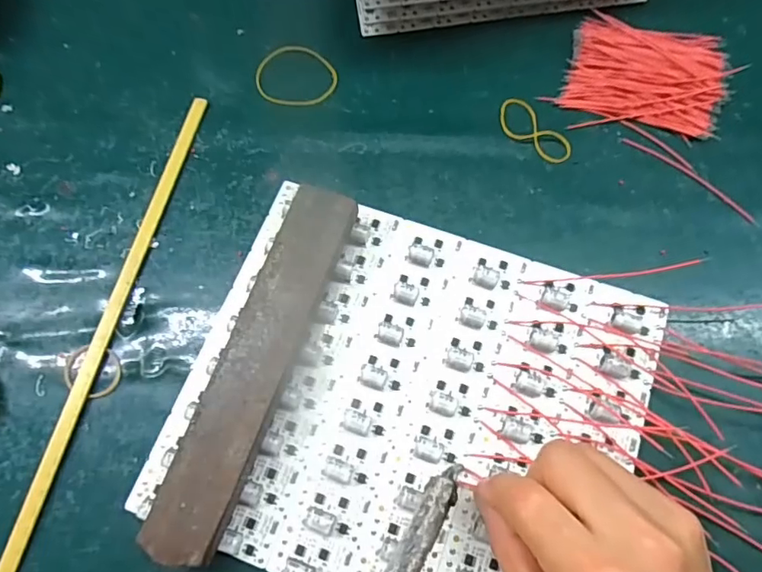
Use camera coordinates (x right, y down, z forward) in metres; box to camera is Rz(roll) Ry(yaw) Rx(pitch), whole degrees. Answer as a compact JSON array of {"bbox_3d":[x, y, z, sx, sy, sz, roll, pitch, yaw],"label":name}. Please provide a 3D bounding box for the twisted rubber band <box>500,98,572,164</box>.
[{"bbox_3d":[0.099,-0.101,0.345,0.025,0.004,0.056,-39,75,-12],"label":"twisted rubber band"}]

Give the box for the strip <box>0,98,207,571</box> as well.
[{"bbox_3d":[-0.157,0.021,0.307,0.010,0.005,0.313,12,71,5],"label":"strip"}]

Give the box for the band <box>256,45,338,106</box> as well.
[{"bbox_3d":[-0.058,-0.142,0.360,0.055,0.004,0.049,18,72,7],"label":"band"}]

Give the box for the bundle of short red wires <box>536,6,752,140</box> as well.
[{"bbox_3d":[0.175,-0.144,0.356,0.108,0.014,0.084,10,71,4],"label":"bundle of short red wires"}]

